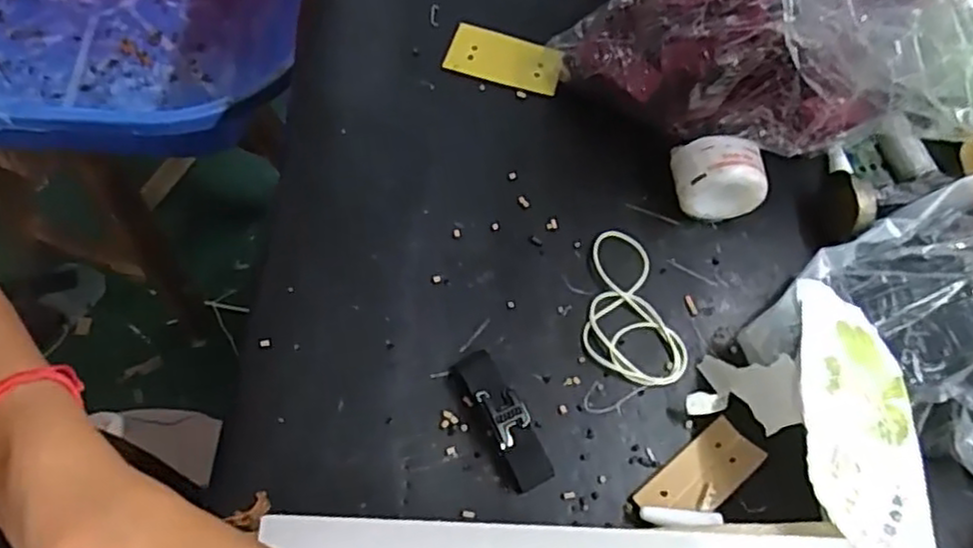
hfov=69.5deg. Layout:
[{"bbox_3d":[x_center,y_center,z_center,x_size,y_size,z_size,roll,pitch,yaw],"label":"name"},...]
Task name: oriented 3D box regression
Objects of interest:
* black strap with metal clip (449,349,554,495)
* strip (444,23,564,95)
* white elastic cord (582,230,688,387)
[{"bbox_3d":[0.008,0.066,0.322,0.020,0.015,0.066,-27,79,-16],"label":"black strap with metal clip"},{"bbox_3d":[0.011,-0.128,0.419,0.066,0.005,0.033,16,70,-1],"label":"strip"},{"bbox_3d":[0.069,0.018,0.357,0.048,0.010,0.083,-12,66,-12],"label":"white elastic cord"}]

